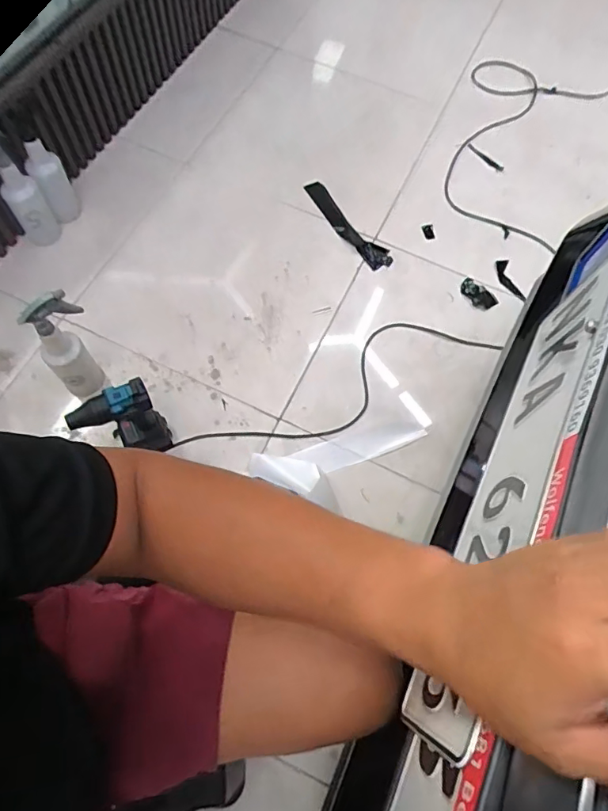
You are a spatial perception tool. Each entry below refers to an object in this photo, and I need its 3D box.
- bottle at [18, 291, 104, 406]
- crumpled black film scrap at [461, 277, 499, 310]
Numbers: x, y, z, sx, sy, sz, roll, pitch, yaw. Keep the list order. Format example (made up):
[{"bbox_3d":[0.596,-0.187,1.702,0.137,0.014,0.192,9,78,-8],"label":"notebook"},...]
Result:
[{"bbox_3d":[-0.525,-0.128,1.126,0.084,0.309,0.125,39,71,13],"label":"bottle"},{"bbox_3d":[0.475,-0.305,1.368,0.061,0.018,0.101,-35,73,-15],"label":"crumpled black film scrap"}]

